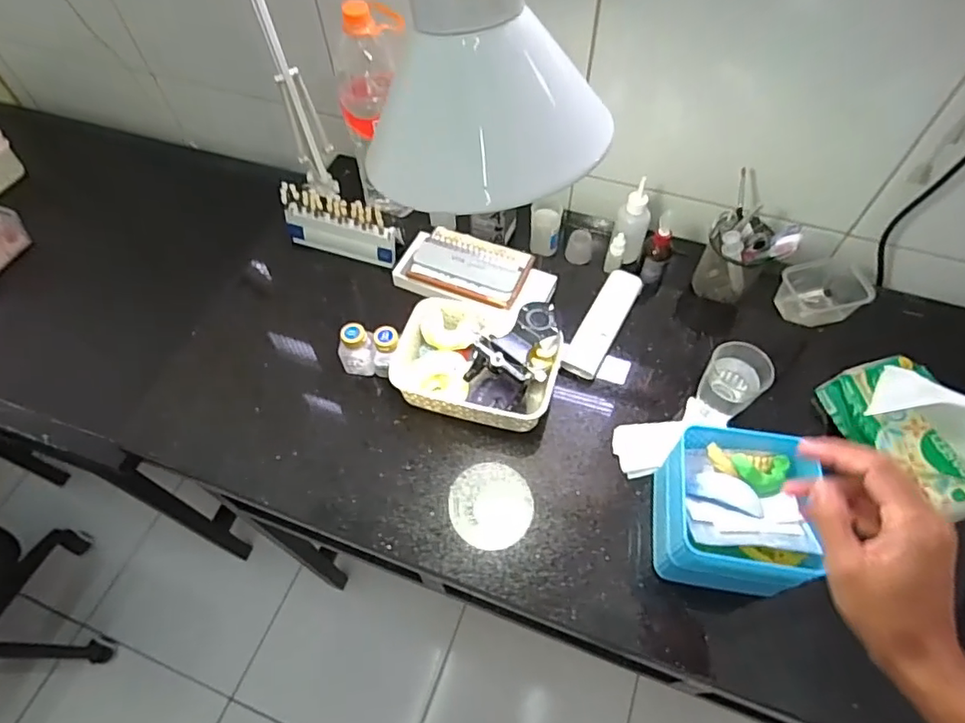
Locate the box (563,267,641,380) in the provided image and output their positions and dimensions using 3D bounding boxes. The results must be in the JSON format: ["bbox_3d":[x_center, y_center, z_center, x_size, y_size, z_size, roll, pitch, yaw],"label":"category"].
[{"bbox_3d":[0.164,-0.055,0.768,0.050,0.020,0.178,25,62,16],"label":"box"}]

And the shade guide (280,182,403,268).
[{"bbox_3d":[-0.209,-0.198,0.828,0.180,0.080,0.049,15,60,10],"label":"shade guide"}]

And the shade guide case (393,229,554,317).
[{"bbox_3d":[-0.010,-0.127,0.785,0.216,0.037,0.107,20,61,13],"label":"shade guide case"}]

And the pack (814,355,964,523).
[{"bbox_3d":[0.497,0.070,0.626,0.102,0.118,0.195,-19,60,-10],"label":"pack"}]

